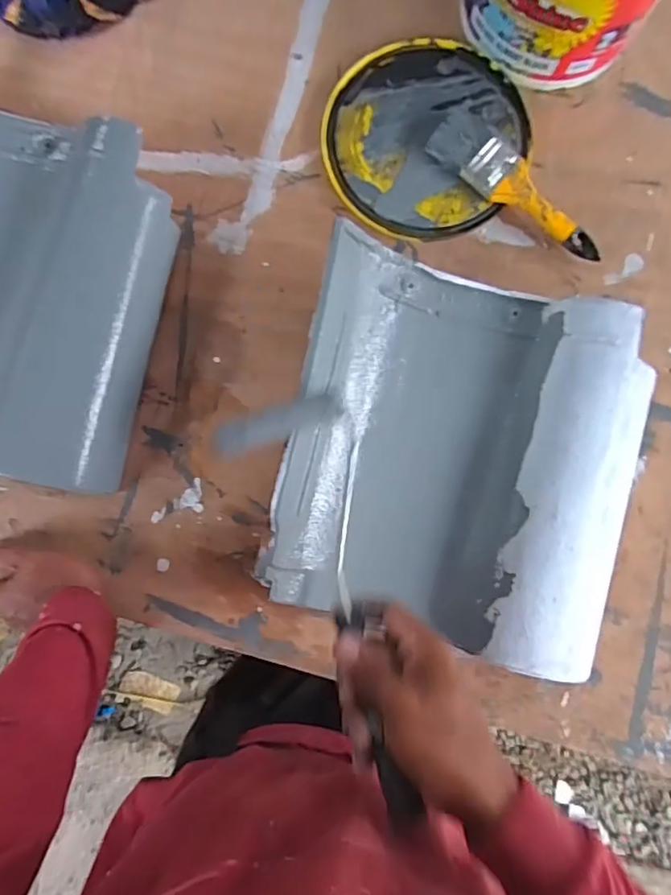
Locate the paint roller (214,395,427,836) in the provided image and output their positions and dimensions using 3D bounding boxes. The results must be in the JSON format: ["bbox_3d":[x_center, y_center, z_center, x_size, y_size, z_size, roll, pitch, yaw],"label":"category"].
[{"bbox_3d":[-0.016,0.105,0.398,0.106,0.036,0.299,-11,72,-1],"label":"paint roller"}]

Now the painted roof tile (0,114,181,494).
[{"bbox_3d":[-0.320,-0.141,0.503,0.303,0.074,0.332,12,86,1],"label":"painted roof tile"}]

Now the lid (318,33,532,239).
[{"bbox_3d":[0.087,-0.300,0.544,0.192,0.015,0.190,0,86,0],"label":"lid"}]

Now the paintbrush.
[{"bbox_3d":[0.172,-0.242,0.525,0.183,0.026,0.050,38,87,2],"label":"paintbrush"}]

